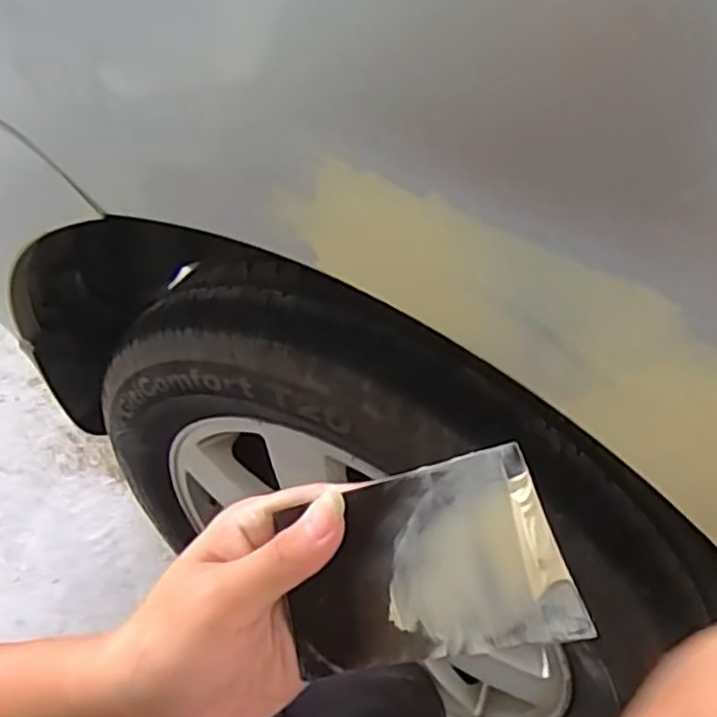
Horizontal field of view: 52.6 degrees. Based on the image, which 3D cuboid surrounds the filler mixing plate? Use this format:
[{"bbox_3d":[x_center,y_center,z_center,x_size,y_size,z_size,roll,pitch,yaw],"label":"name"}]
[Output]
[{"bbox_3d":[0.019,0.083,0.280,0.118,0.074,0.005,-21,4,26],"label":"filler mixing plate"}]

